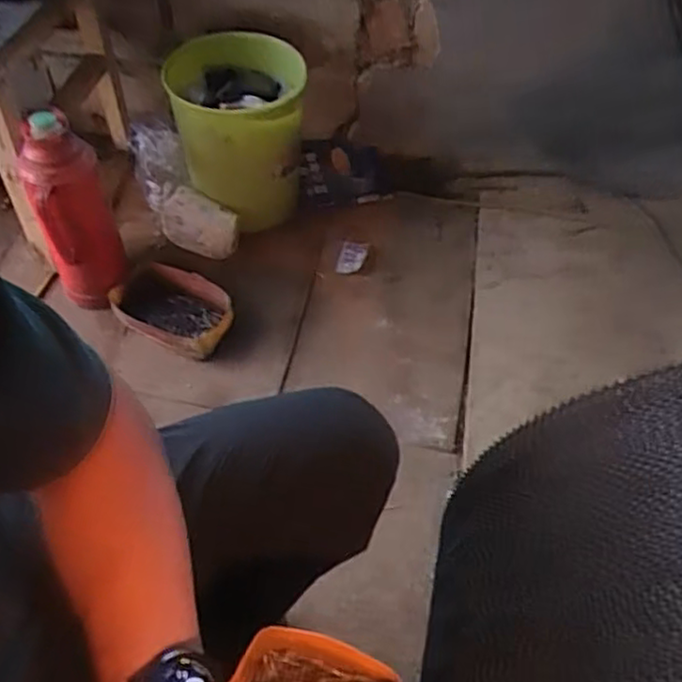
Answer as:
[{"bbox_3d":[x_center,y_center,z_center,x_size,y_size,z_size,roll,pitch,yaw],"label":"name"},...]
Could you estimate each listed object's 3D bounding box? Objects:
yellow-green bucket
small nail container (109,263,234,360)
[{"bbox_3d":[-0.175,-0.362,1.197,0.209,0.277,0.244,-6,53,-6],"label":"yellow-green bucket"},{"bbox_3d":[-0.279,-0.055,1.140,0.194,0.061,0.124,18,54,12],"label":"small nail container"}]

